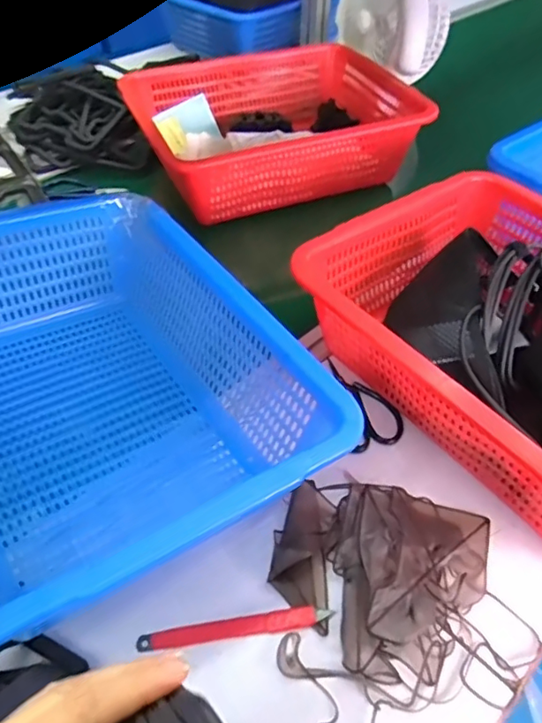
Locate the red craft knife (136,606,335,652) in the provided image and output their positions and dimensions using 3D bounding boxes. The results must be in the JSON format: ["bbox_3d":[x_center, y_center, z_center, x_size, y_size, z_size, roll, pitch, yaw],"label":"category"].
[{"bbox_3d":[-0.027,0.197,0.412,0.140,0.008,0.016,-5,48,-7],"label":"red craft knife"}]

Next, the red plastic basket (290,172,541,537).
[{"bbox_3d":[0.241,-0.009,0.524,0.298,0.126,0.380,-29,55,-25],"label":"red plastic basket"}]

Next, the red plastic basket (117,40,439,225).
[{"bbox_3d":[-0.008,-0.355,0.841,0.384,0.109,0.305,-14,50,-14],"label":"red plastic basket"}]

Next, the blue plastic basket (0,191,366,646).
[{"bbox_3d":[-0.160,0.014,0.481,0.300,0.136,0.396,-28,54,-24],"label":"blue plastic basket"}]

